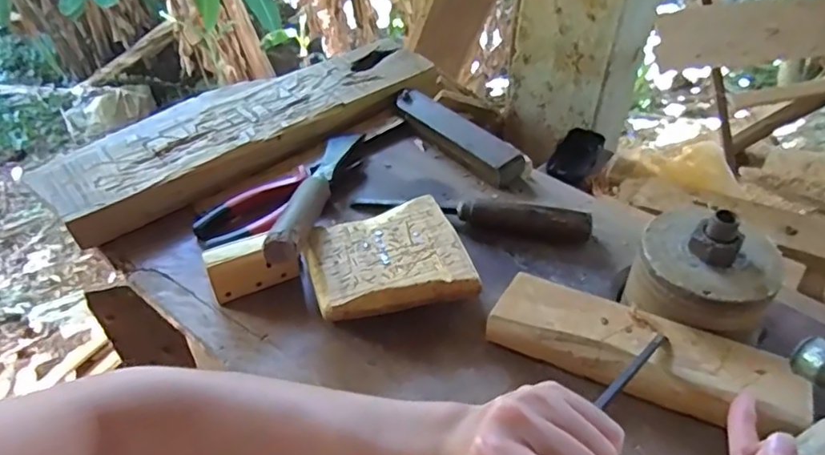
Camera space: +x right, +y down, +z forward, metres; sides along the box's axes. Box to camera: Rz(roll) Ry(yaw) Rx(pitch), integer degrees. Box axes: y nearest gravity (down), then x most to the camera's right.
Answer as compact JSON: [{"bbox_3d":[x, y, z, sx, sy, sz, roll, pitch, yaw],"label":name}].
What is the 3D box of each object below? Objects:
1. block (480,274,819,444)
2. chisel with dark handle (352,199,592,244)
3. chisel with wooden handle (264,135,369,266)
[{"bbox_3d":[0.168,0.091,0.435,0.210,0.033,0.059,20,48,20],"label":"block"},{"bbox_3d":[0.056,-0.016,0.574,0.230,0.032,0.023,10,45,10],"label":"chisel with dark handle"},{"bbox_3d":[-0.090,-0.039,0.571,0.030,0.030,0.247,5,30,6],"label":"chisel with wooden handle"}]

